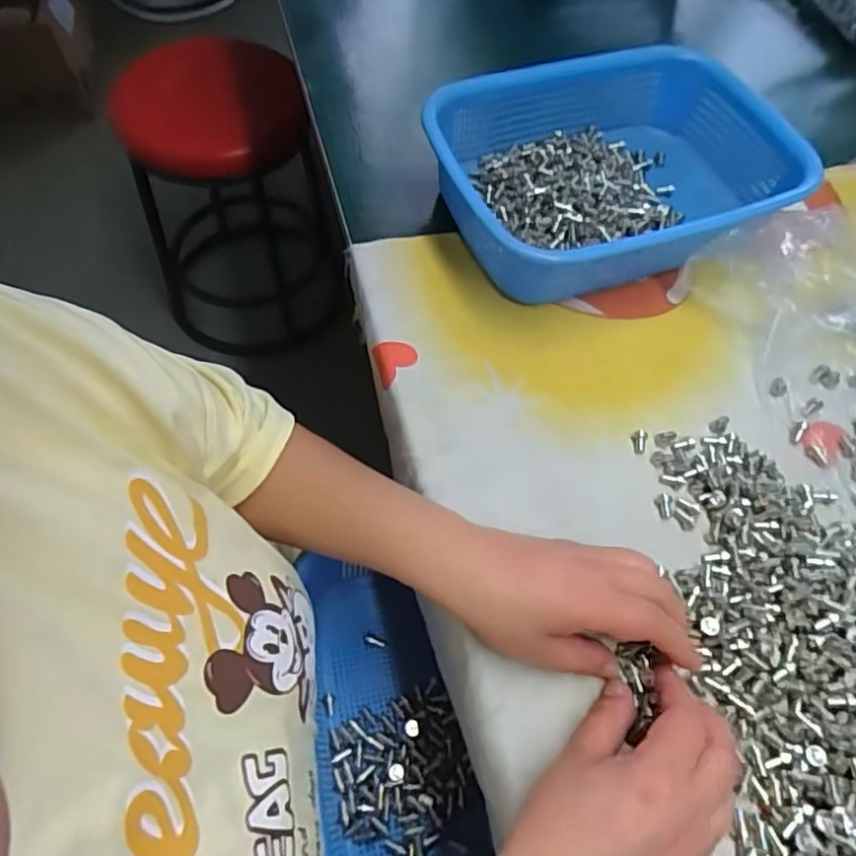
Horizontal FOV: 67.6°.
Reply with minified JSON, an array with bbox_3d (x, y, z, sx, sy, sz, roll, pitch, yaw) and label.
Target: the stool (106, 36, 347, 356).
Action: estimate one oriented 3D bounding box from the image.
[{"bbox_3d":[-0.377,-0.447,1.252,0.334,0.495,0.394,-19,63,-14],"label":"stool"}]

